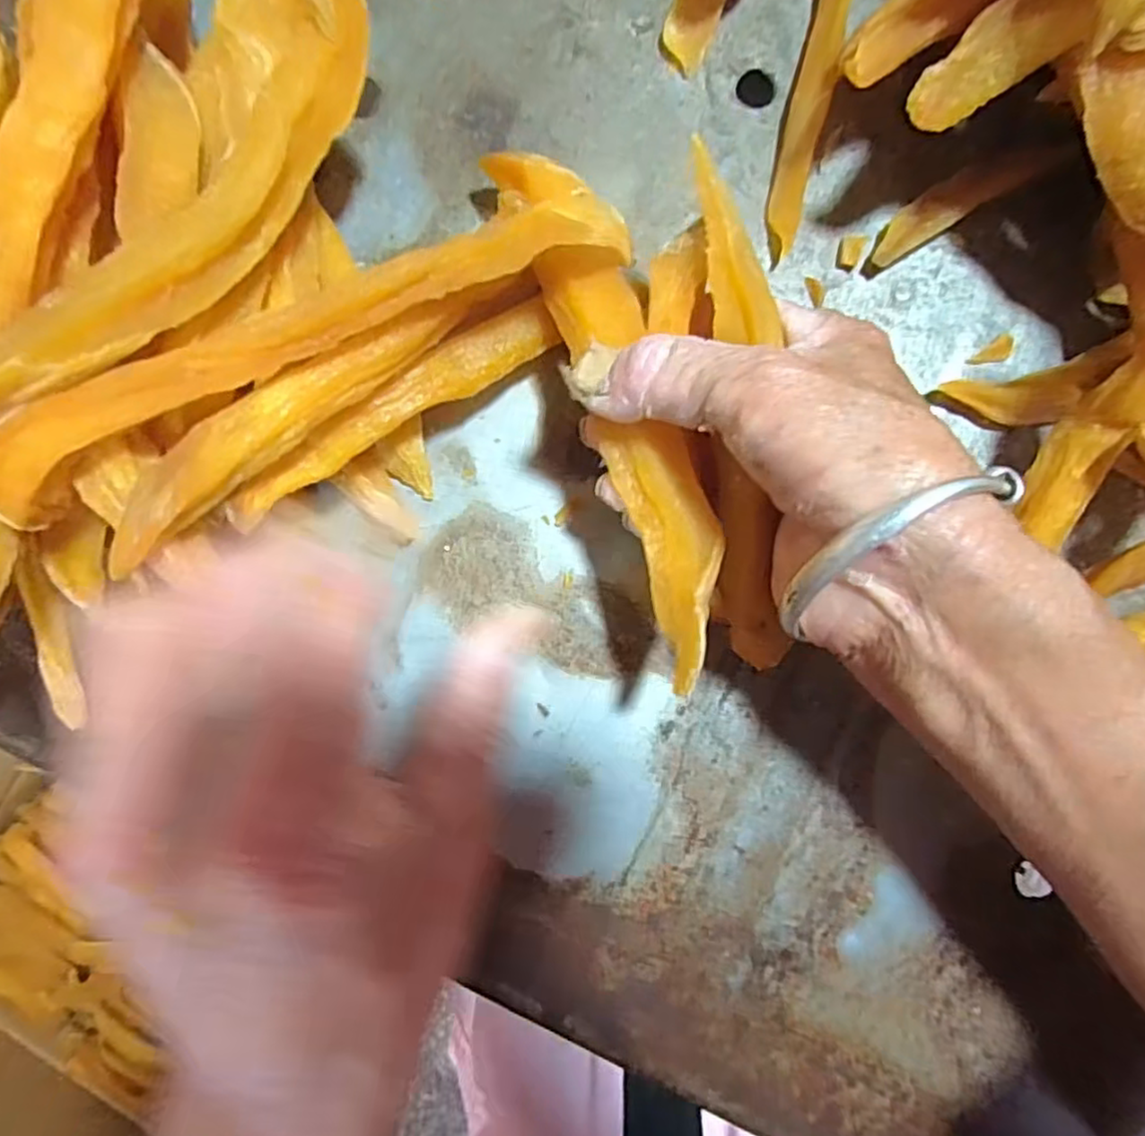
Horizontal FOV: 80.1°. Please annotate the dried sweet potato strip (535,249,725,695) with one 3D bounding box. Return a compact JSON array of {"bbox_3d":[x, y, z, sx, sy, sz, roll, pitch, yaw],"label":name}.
[{"bbox_3d":[0.021,-0.035,0.198,0.024,0.010,0.135,-17,80,0],"label":"dried sweet potato strip"}]

